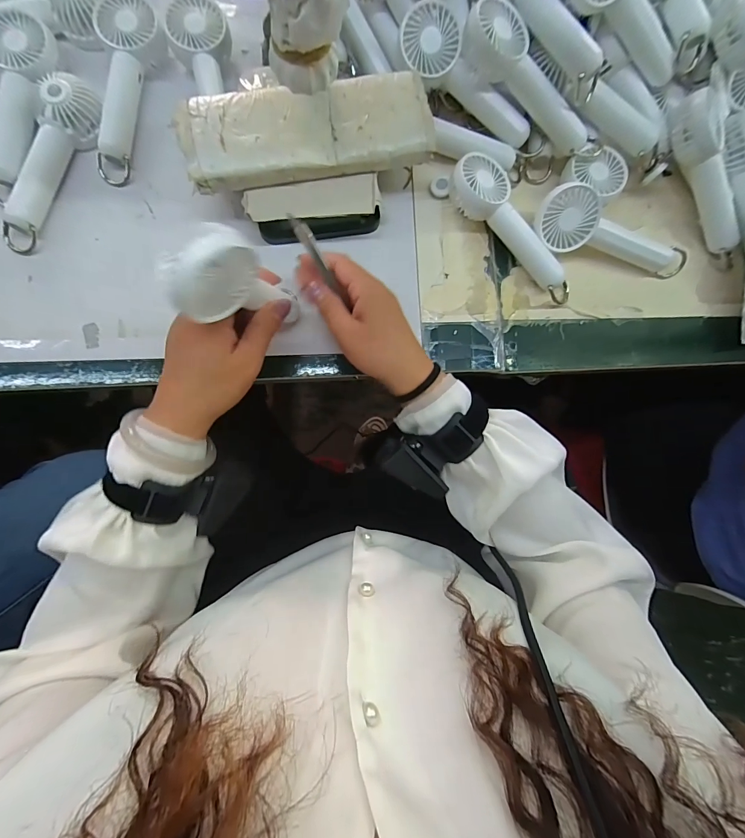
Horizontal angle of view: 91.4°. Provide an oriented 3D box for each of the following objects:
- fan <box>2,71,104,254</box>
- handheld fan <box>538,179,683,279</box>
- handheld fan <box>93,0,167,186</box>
[{"bbox_3d":[-0.296,-0.231,0.328,0.043,0.031,0.158,25,84,-2],"label":"fan"},{"bbox_3d":[0.239,-0.183,0.356,0.164,0.049,0.044,8,85,-4],"label":"handheld fan"},{"bbox_3d":[-0.226,-0.310,0.342,0.058,0.031,0.168,1,85,-4],"label":"handheld fan"}]

